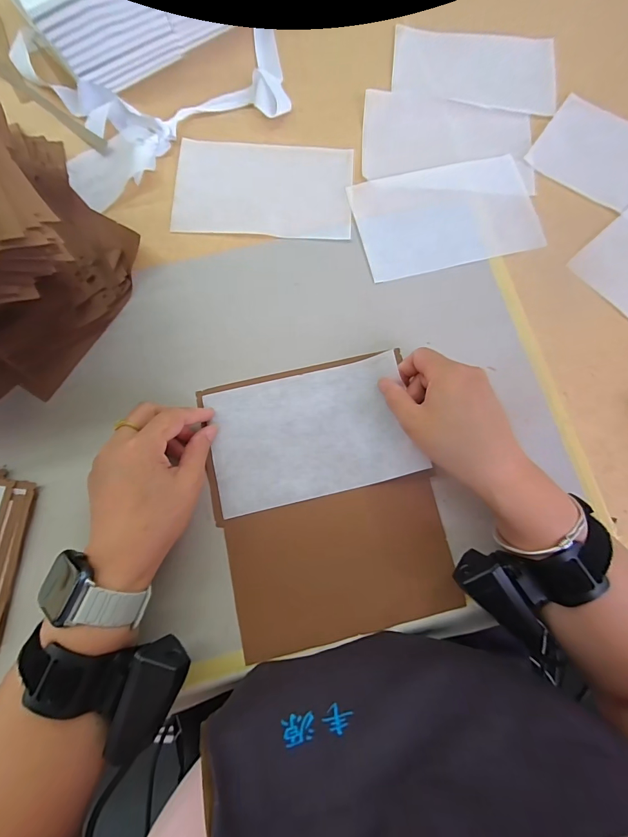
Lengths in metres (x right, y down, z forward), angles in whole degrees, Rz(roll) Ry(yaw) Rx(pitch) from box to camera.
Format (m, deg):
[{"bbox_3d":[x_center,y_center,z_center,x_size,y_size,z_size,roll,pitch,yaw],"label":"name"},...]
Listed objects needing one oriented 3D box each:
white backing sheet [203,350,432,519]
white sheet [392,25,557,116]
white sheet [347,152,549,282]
[{"bbox_3d":[-0.003,0.012,0.329,0.170,0.018,0.109,-13,78,-3],"label":"white backing sheet"},{"bbox_3d":[0.179,-0.394,0.421,0.177,0.008,0.103,11,79,2],"label":"white sheet"},{"bbox_3d":[0.131,-0.205,0.381,0.174,0.010,0.109,-13,82,-1],"label":"white sheet"}]

